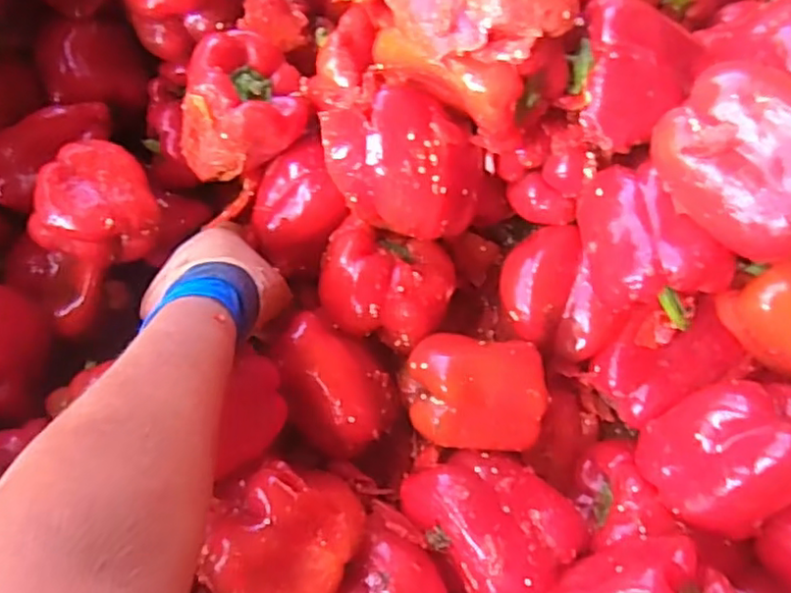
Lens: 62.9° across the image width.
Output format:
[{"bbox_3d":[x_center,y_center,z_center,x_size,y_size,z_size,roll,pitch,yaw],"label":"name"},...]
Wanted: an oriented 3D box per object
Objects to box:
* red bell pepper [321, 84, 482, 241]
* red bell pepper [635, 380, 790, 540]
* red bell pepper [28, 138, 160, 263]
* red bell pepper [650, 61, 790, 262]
[{"bbox_3d":[0.011,-0.091,0.451,0.096,0.058,0.096,0,78,0],"label":"red bell pepper"},{"bbox_3d":[0.216,0.104,0.418,0.087,0.067,0.099,7,78,2],"label":"red bell pepper"},{"bbox_3d":[-0.210,-0.065,0.476,0.072,0.072,0.087,19,79,4],"label":"red bell pepper"},{"bbox_3d":[0.211,-0.080,0.378,0.111,0.069,0.090,44,82,8],"label":"red bell pepper"}]

